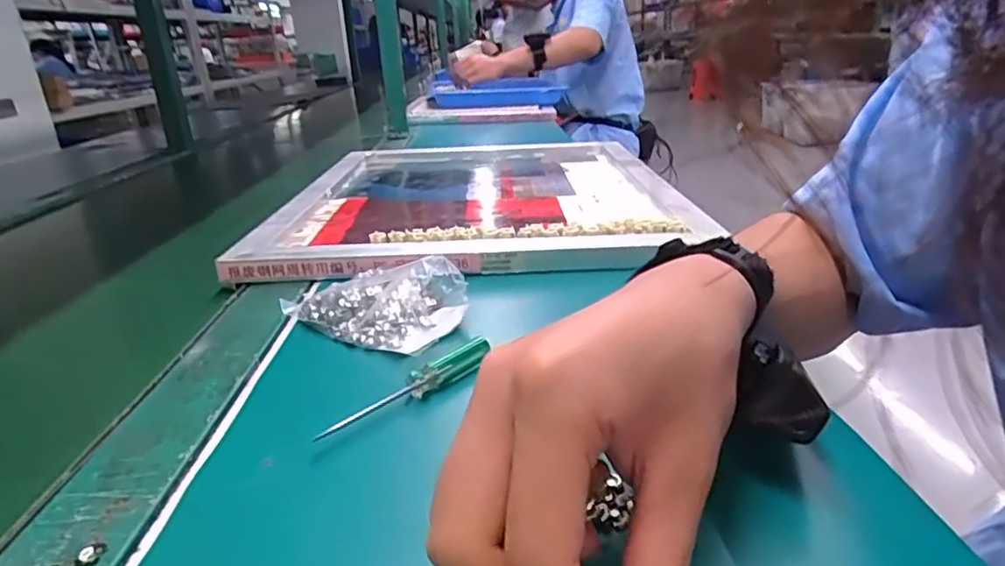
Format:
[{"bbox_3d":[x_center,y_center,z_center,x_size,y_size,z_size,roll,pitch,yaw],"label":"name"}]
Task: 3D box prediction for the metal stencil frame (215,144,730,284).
[{"bbox_3d":[-0.029,-0.114,0.750,0.412,0.029,0.532,-2,22,-2],"label":"metal stencil frame"}]

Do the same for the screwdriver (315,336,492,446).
[{"bbox_3d":[-0.048,0.055,0.330,0.112,0.014,0.015,-21,29,-40],"label":"screwdriver"}]

